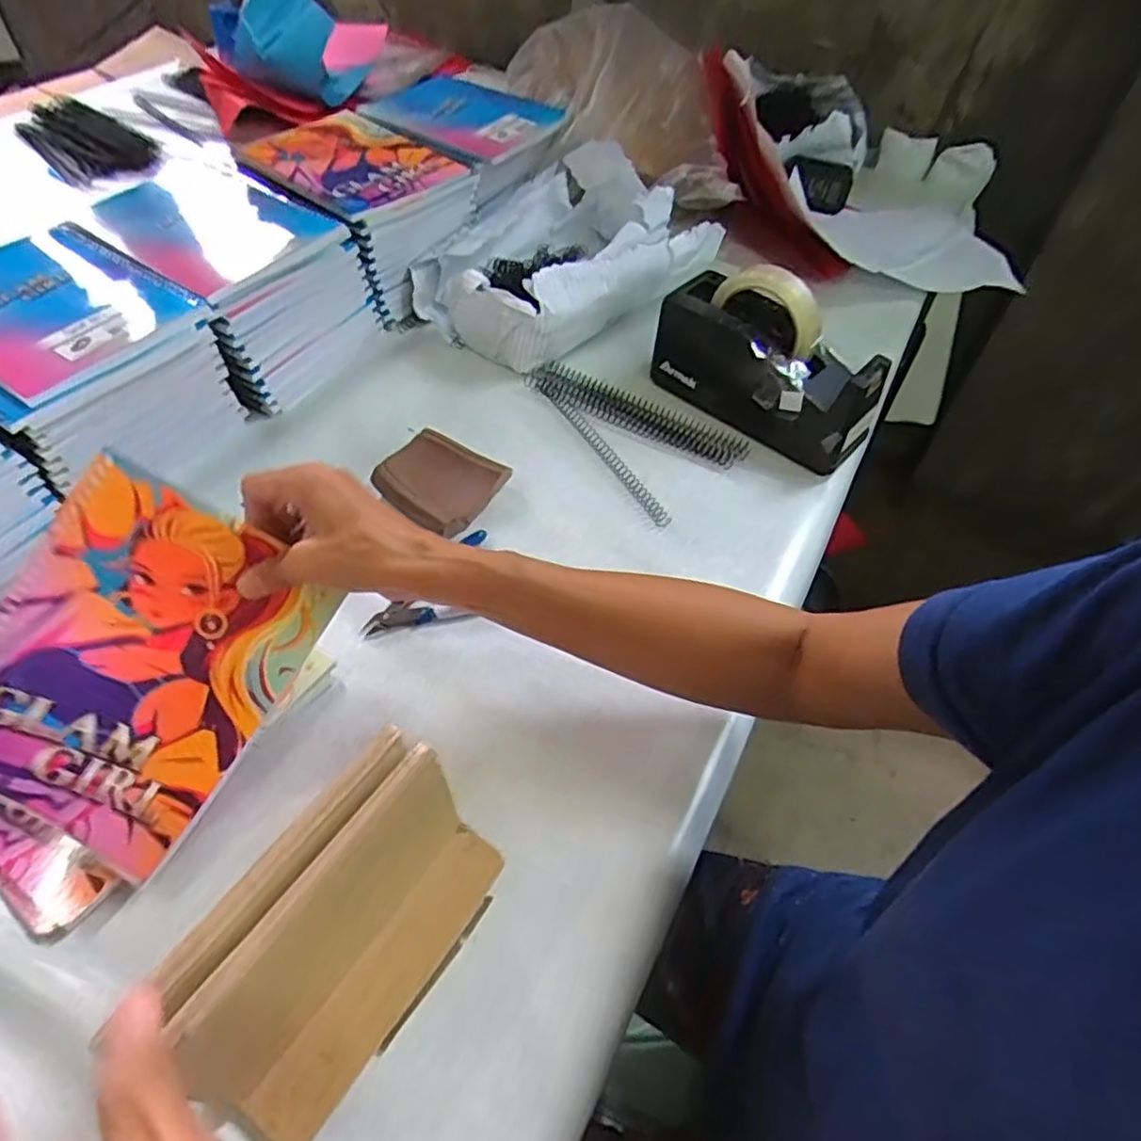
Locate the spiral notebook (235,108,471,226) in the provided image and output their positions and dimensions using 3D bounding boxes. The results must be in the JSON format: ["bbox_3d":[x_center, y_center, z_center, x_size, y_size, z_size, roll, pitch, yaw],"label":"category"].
[{"bbox_3d":[-0.215,-0.415,0.692,0.201,0.014,0.175,35,57,23],"label":"spiral notebook"}]

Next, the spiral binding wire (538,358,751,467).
[{"bbox_3d":[0.061,-0.149,0.646,0.212,0.008,0.042,28,55,19],"label":"spiral binding wire"}]

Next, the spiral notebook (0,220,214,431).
[{"bbox_3d":[-0.413,-0.203,0.530,0.203,0.012,0.170,29,55,20],"label":"spiral notebook"}]

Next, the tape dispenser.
[{"bbox_3d":[0.176,-0.189,0.610,0.203,0.119,0.073,34,57,22],"label":"tape dispenser"}]

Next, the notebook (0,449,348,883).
[{"bbox_3d":[-0.240,0.055,0.379,0.143,0.024,0.193,34,88,-19],"label":"notebook"}]

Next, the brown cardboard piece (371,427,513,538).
[{"bbox_3d":[-0.107,-0.074,0.572,0.092,0.024,0.084,30,55,20],"label":"brown cardboard piece"}]

